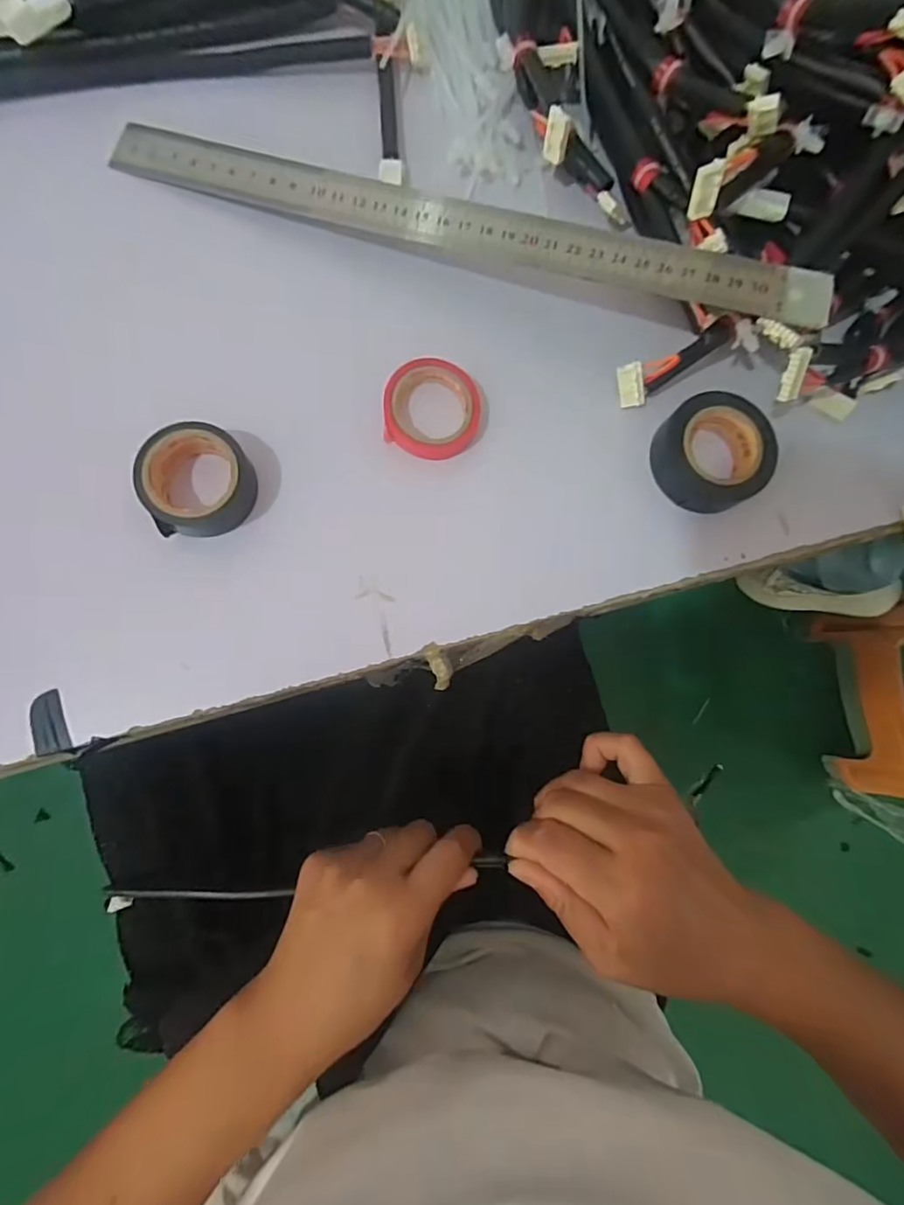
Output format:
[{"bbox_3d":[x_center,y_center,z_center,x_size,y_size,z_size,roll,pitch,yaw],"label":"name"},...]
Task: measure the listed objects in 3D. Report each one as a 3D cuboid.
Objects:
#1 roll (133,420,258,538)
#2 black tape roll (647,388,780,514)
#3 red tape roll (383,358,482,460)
[{"bbox_3d":[-0.106,-0.050,0.230,0.041,0.023,0.042,1,83,-5],"label":"roll"},{"bbox_3d":[0.121,-0.069,0.251,0.046,0.022,0.050,1,83,-5],"label":"black tape roll"},{"bbox_3d":[-0.009,-0.088,0.248,0.043,0.012,0.041,1,83,-5],"label":"red tape roll"}]

